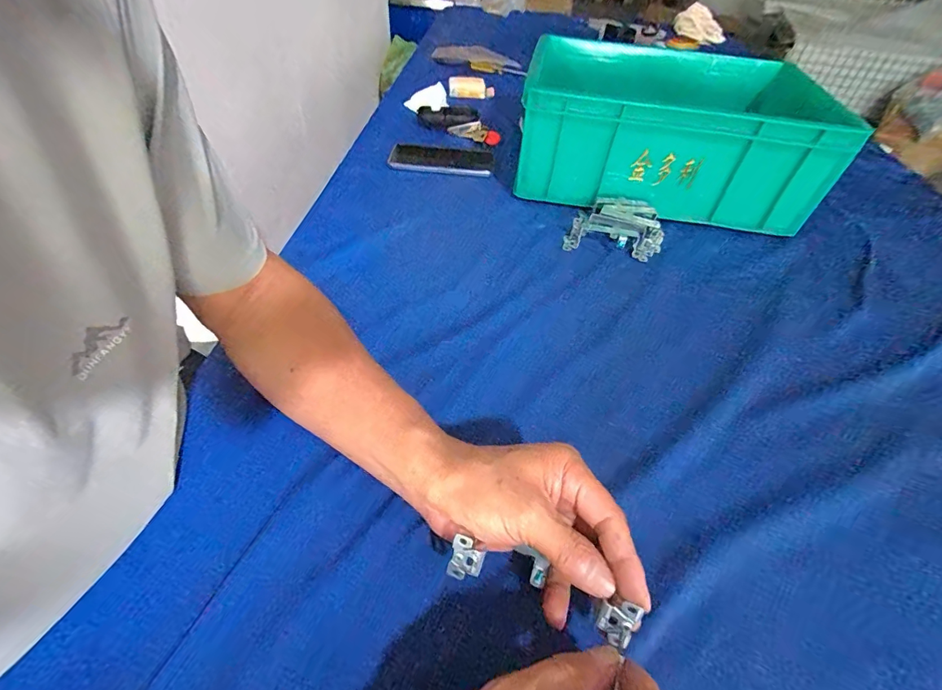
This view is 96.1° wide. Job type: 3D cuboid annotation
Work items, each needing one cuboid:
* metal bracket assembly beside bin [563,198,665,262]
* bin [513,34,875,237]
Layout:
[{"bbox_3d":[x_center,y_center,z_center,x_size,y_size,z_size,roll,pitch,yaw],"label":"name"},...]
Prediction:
[{"bbox_3d":[0.193,-0.153,0.561,0.116,0.042,0.103,24,49,17],"label":"metal bracket assembly beside bin"},{"bbox_3d":[0.299,-0.337,0.649,0.421,0.153,0.318,10,47,5],"label":"bin"}]

